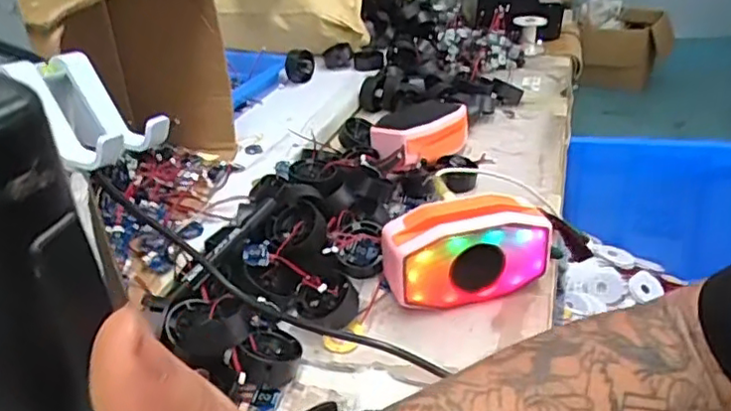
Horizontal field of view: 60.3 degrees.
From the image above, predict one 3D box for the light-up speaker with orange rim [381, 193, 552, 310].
[{"bbox_3d":[0.091,0.042,0.573,0.138,0.086,0.054,-8,30,-10],"label":"light-up speaker with orange rim"}]

